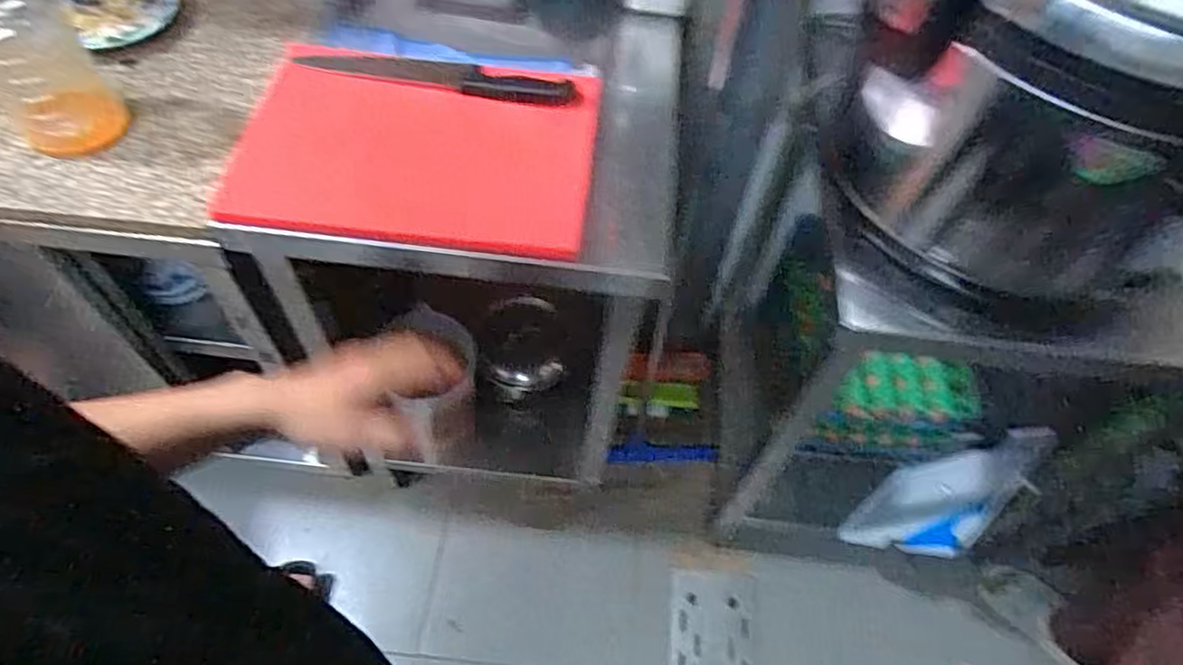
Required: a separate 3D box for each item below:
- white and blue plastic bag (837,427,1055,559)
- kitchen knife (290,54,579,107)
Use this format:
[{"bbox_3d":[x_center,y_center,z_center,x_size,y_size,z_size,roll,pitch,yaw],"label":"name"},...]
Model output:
[{"bbox_3d":[0.641,0.303,1.256,0.323,0.262,0.080,-34,97,-23],"label":"white and blue plastic bag"},{"bbox_3d":[-0.185,-0.316,0.837,0.337,0.022,0.040,10,58,1],"label":"kitchen knife"}]

